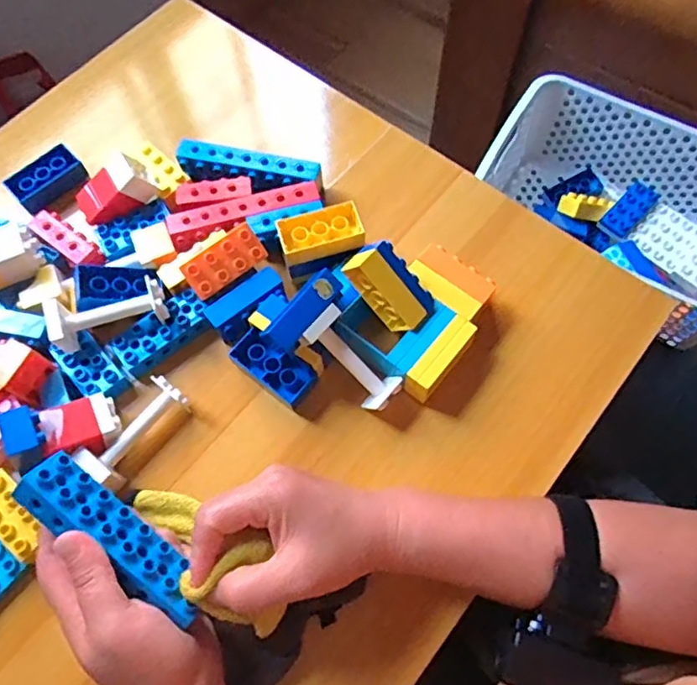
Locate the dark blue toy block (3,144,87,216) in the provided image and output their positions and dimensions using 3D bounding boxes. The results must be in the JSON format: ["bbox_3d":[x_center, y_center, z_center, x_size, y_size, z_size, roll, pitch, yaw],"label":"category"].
[{"bbox_3d":[-0.270,-0.146,0.520,0.036,0.021,0.062,39,72,17],"label":"dark blue toy block"}]

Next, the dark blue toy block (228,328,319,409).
[{"bbox_3d":[-0.057,0.018,0.436,0.064,0.019,0.030,36,71,2],"label":"dark blue toy block"}]

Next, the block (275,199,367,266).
[{"bbox_3d":[-0.021,-0.086,0.453,0.064,0.019,0.035,-11,67,-3],"label":"block"}]

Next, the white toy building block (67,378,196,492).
[{"bbox_3d":[-0.153,0.065,0.424,0.034,0.033,0.081,34,71,15],"label":"white toy building block"}]

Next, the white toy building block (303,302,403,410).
[{"bbox_3d":[0.002,0.012,0.422,0.030,0.021,0.081,-46,107,-17],"label":"white toy building block"}]

